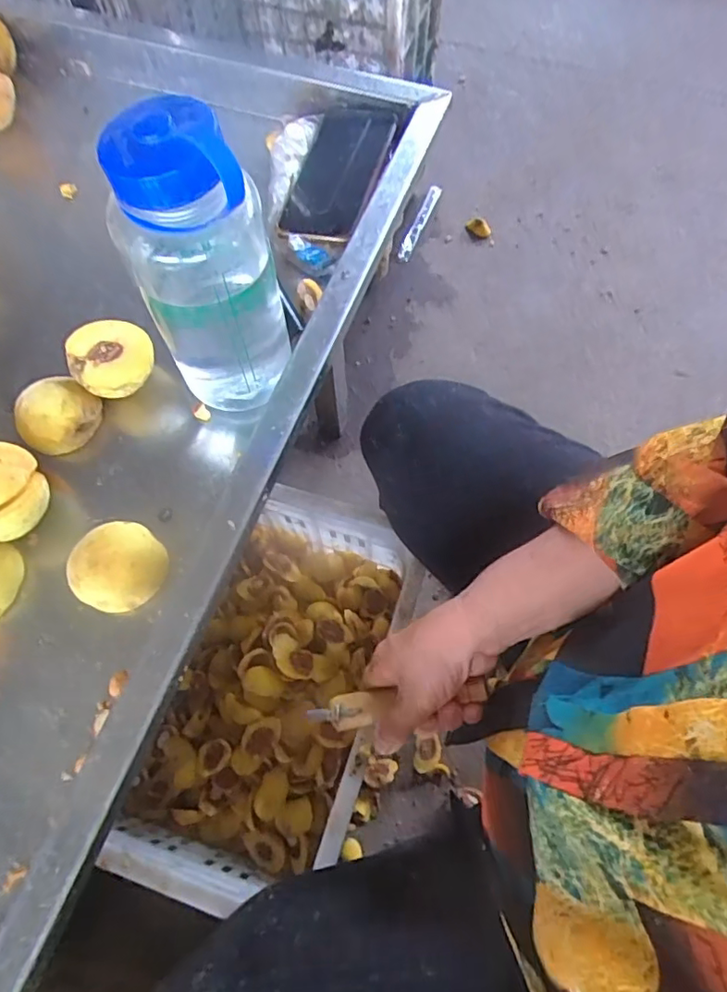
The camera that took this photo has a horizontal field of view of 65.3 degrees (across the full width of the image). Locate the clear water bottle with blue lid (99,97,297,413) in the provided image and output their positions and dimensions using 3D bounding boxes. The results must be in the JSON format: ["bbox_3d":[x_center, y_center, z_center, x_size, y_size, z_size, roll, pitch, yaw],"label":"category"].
[{"bbox_3d":[-0.105,-0.150,0.377,0.089,0.193,0.077,-11,66,-4],"label":"clear water bottle with blue lid"}]

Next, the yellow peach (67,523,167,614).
[{"bbox_3d":[-0.177,0.051,0.407,0.056,0.033,0.063,41,73,17],"label":"yellow peach"}]

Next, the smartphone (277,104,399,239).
[{"bbox_3d":[-0.024,-0.310,0.537,0.081,0.012,0.165,12,67,6],"label":"smartphone"}]

